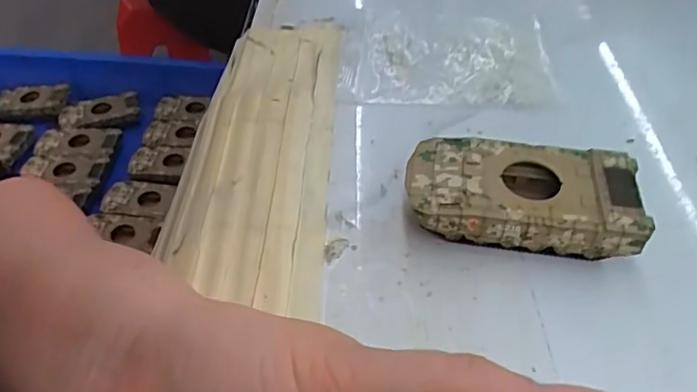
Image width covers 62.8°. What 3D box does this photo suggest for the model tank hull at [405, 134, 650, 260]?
[{"bbox_3d":[0.074,0.001,0.252,0.095,0.027,0.048,8,46,6],"label":"model tank hull"}]

